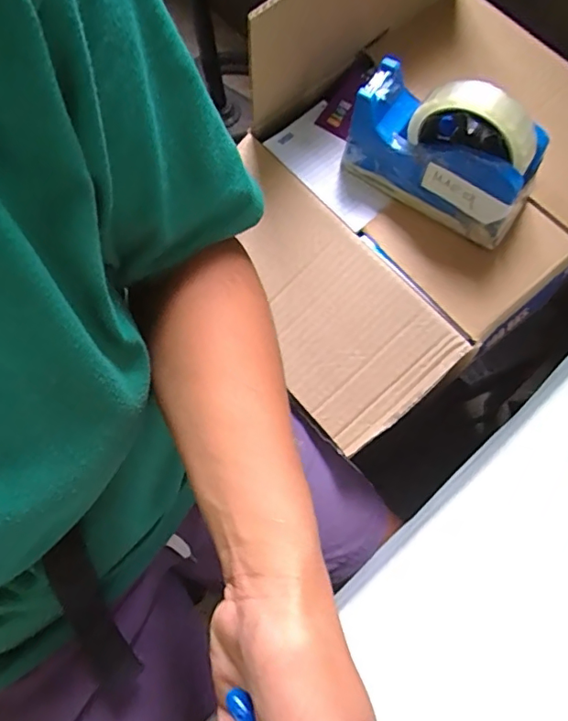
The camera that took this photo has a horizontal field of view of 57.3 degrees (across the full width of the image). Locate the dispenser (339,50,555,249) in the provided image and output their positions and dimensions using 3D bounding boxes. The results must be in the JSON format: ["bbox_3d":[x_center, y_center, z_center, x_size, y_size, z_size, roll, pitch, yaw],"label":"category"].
[{"bbox_3d":[0.132,-0.178,0.424,0.158,0.120,0.063,34,76,12],"label":"dispenser"}]

